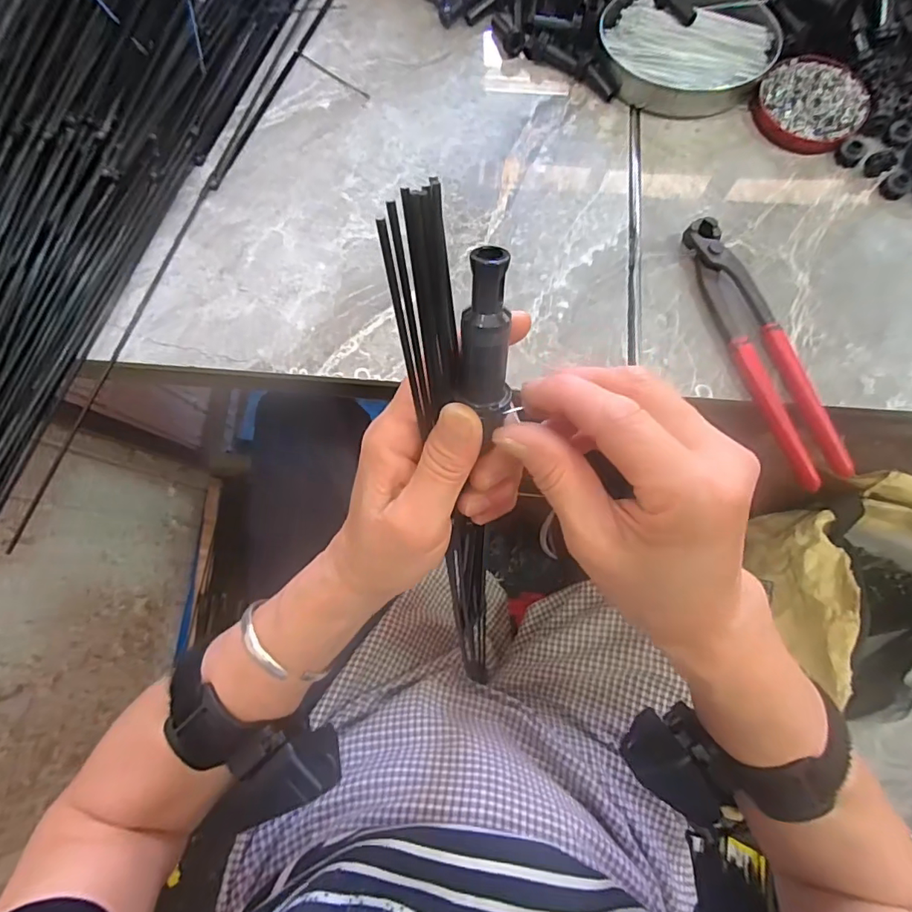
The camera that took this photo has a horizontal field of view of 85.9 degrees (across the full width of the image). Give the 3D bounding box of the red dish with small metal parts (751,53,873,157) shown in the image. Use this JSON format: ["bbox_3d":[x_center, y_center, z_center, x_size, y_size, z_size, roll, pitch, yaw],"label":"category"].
[{"bbox_3d":[0.282,-0.280,0.388,0.079,0.014,0.079,0,78,2],"label":"red dish with small metal parts"}]

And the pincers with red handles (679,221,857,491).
[{"bbox_3d":[0.214,-0.076,0.344,0.038,0.018,0.200,-18,78,-2],"label":"pincers with red handles"}]

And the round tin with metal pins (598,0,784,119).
[{"bbox_3d":[0.184,-0.329,0.394,0.132,0.029,0.111,6,78,3],"label":"round tin with metal pins"}]

